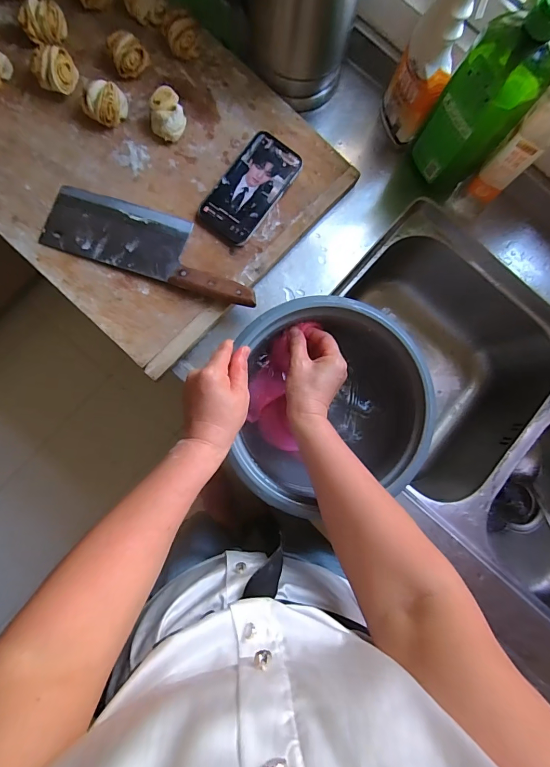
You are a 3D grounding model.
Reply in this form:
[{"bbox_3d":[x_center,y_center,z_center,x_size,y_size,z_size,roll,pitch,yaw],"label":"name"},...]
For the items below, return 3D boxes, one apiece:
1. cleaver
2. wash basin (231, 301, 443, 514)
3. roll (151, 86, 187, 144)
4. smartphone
[{"bbox_3d":[-0.164,-0.193,0.522,0.296,0.019,0.093,17,82,-3],"label":"cleaver"},{"bbox_3d":[0.072,0.021,0.484,0.213,0.100,0.226,-4,84,-5],"label":"wash basin"},{"bbox_3d":[-0.152,-0.377,0.532,0.049,0.040,0.058,-15,85,-6],"label":"roll"},{"bbox_3d":[-0.034,-0.281,0.545,0.081,0.017,0.163,32,82,-1],"label":"smartphone"}]

